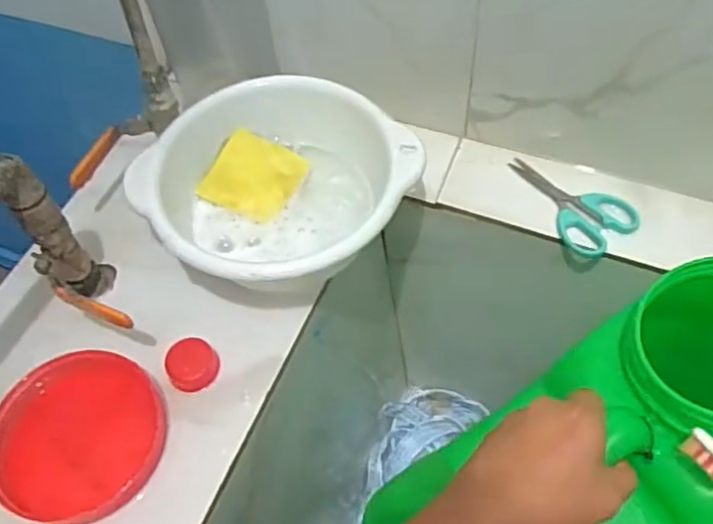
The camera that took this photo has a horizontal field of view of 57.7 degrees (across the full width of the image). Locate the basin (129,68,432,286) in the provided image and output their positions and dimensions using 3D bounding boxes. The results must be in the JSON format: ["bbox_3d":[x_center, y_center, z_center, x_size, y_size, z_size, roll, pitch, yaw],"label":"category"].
[{"bbox_3d":[-0.064,-0.055,0.535,0.188,0.075,0.188,-2,57,3],"label":"basin"}]

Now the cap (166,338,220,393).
[{"bbox_3d":[-0.127,0.081,0.506,0.039,0.021,0.039,-2,57,3],"label":"cap"}]

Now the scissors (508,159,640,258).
[{"bbox_3d":[0.188,-0.059,0.575,0.064,0.012,0.120,-27,59,-13],"label":"scissors"}]

